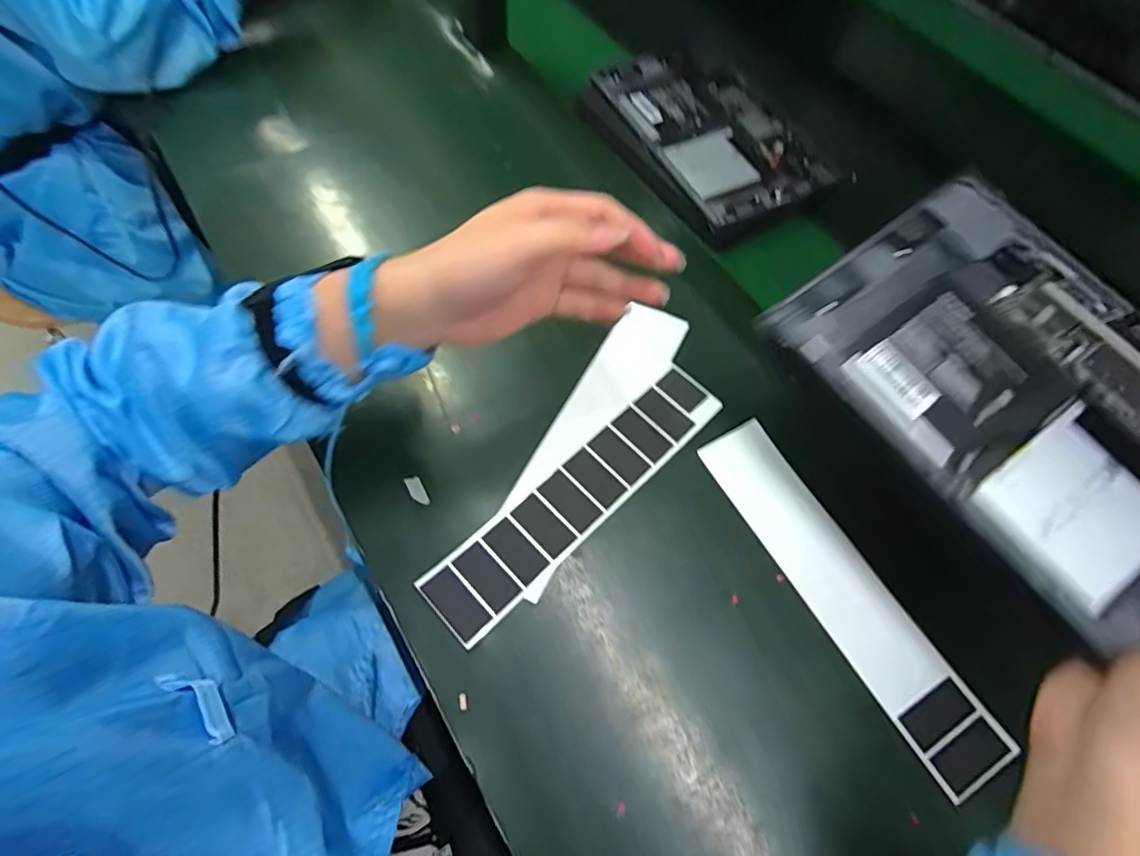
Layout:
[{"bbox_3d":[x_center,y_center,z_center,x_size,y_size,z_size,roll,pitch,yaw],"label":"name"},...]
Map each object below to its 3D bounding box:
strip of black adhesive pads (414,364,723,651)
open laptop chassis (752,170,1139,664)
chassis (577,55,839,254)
[{"bbox_3d":[0.010,0.047,0.418,0.266,0.008,0.055,-40,71,-19],"label":"strip of black adhesive pads"},{"bbox_3d":[0.255,-0.018,0.300,0.172,0.025,0.250,-37,70,-15],"label":"open laptop chassis"},{"bbox_3d":[0.142,-0.308,0.586,0.172,0.028,0.259,-26,69,-16],"label":"chassis"}]

